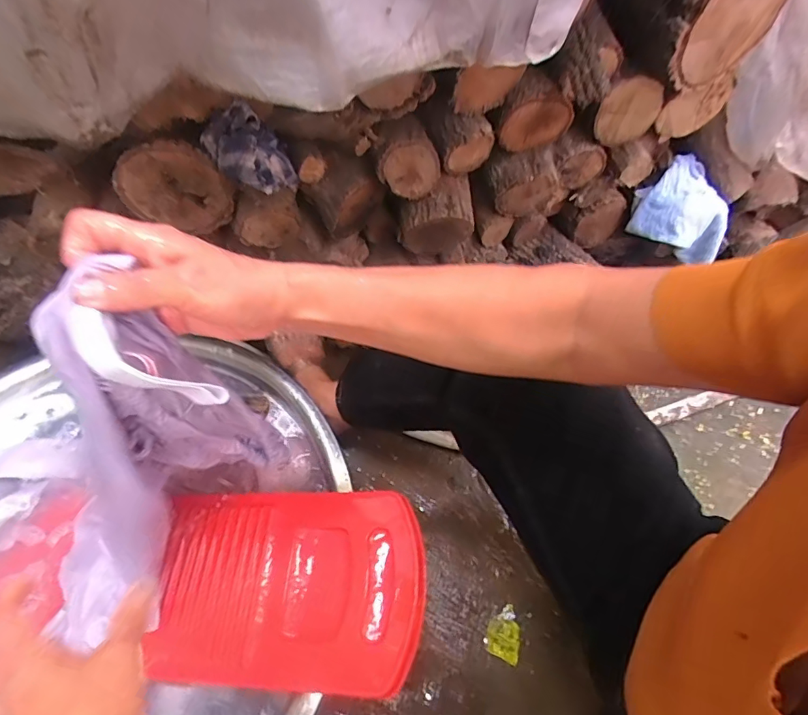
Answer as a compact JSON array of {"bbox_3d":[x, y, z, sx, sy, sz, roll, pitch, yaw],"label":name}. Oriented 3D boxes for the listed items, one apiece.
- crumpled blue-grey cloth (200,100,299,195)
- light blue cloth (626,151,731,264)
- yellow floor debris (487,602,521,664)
[{"bbox_3d":[-0.194,-0.256,0.581,0.071,0.063,0.107,-39,67,-23],"label":"crumpled blue-grey cloth"},{"bbox_3d":[0.478,-0.244,0.797,0.165,0.133,0.074,32,62,16],"label":"light blue cloth"},{"bbox_3d":[0.145,0.398,0.683,0.047,0.024,0.069,19,59,9],"label":"yellow floor debris"}]

